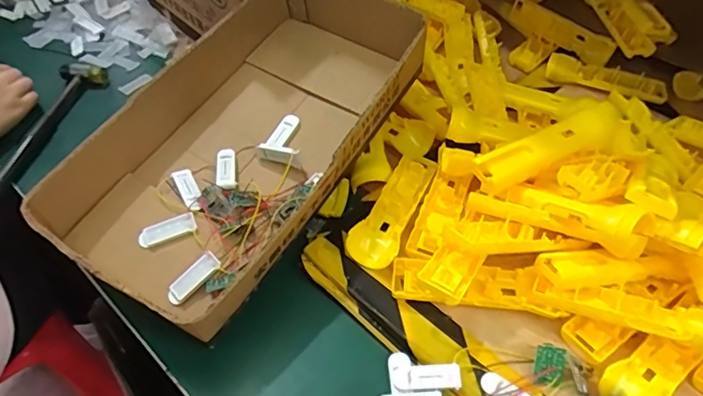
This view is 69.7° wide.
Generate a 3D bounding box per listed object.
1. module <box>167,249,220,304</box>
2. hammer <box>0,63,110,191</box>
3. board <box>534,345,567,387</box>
[{"bbox_3d":[-0.152,0.077,0.485,0.057,0.008,0.022,-45,62,-11],"label":"module"},{"bbox_3d":[-0.395,-0.097,0.656,0.052,0.029,0.230,7,53,8],"label":"hammer"},{"bbox_3d":[0.172,0.145,0.437,0.025,0.004,0.032,14,75,14],"label":"board"}]

